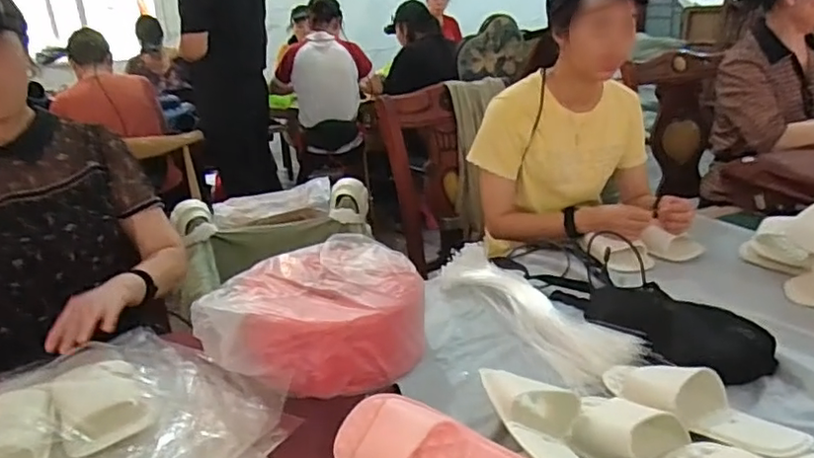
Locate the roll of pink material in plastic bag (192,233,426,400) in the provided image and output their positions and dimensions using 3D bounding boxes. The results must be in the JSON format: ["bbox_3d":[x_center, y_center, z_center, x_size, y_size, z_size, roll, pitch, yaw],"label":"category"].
[{"bbox_3d":[-0.129,0.118,0.933,0.302,0.124,0.287,-3,21,1],"label":"roll of pink material in plastic bag"}]

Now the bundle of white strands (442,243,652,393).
[{"bbox_3d":[0.190,0.121,0.973,0.112,0.024,0.414,-33,34,-17],"label":"bundle of white strands"}]

